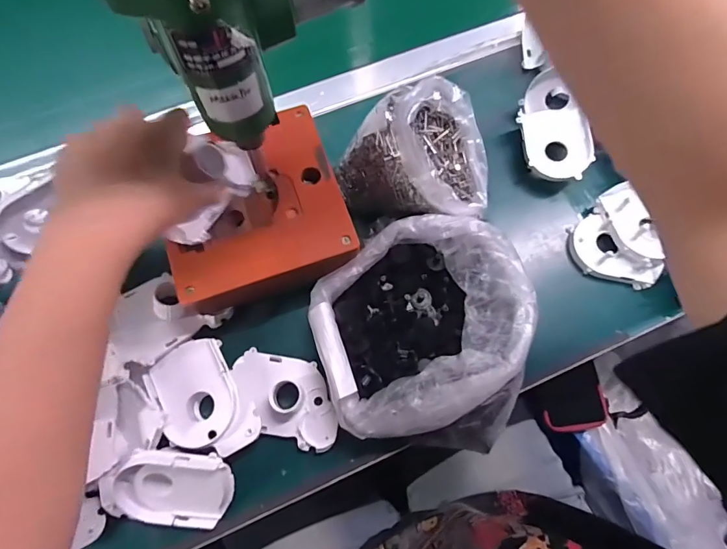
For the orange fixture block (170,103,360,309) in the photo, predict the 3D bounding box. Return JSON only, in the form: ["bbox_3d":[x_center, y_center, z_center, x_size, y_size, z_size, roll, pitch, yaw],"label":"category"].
[{"bbox_3d":[-0.094,-0.054,0.373,0.147,0.036,0.153,-18,74,-7],"label":"orange fixture block"}]

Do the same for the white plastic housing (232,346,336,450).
[{"bbox_3d":[-0.067,0.104,0.360,0.100,0.023,0.065,17,73,4],"label":"white plastic housing"}]

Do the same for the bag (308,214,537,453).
[{"bbox_3d":[0.049,0.047,0.367,0.184,0.053,0.188,3,72,-1],"label":"bag"}]

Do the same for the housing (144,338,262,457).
[{"bbox_3d":[-0.135,0.106,0.355,0.066,0.014,0.098,-32,76,-11],"label":"housing"}]

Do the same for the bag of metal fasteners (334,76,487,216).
[{"bbox_3d":[0.048,-0.098,0.392,0.128,0.113,0.105,-15,73,-6],"label":"bag of metal fasteners"}]

